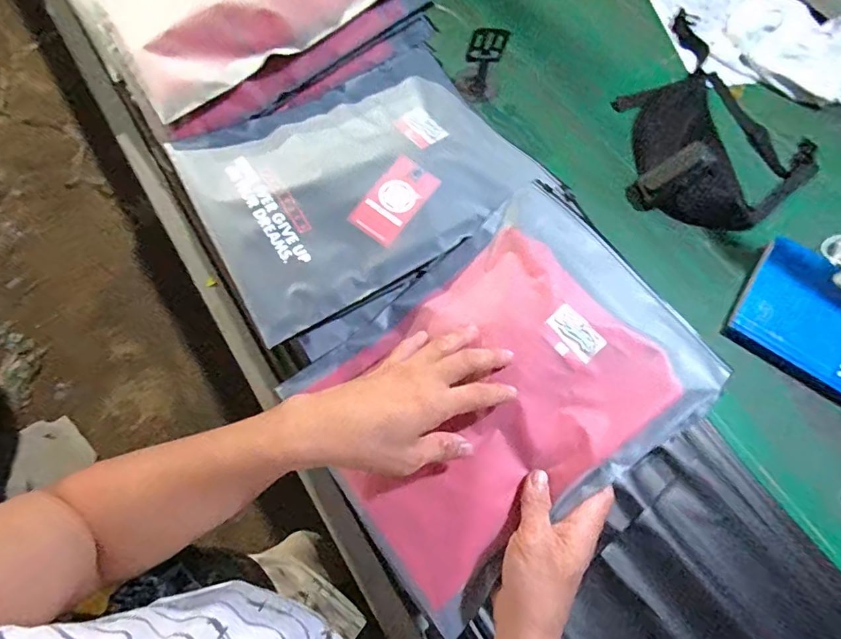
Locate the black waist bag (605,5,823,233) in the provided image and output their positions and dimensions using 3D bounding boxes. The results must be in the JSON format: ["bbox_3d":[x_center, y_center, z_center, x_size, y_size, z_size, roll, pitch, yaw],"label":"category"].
[{"bbox_3d":[0.489,-0.324,0.759,0.318,0.075,0.409,31,72,12],"label":"black waist bag"}]

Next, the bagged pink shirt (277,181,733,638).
[{"bbox_3d":[0.070,0.053,0.423,0.329,0.049,0.247,-38,72,-13],"label":"bagged pink shirt"}]

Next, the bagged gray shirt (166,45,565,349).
[{"bbox_3d":[-0.062,-0.157,0.491,0.330,0.038,0.246,-30,73,-15],"label":"bagged gray shirt"}]

